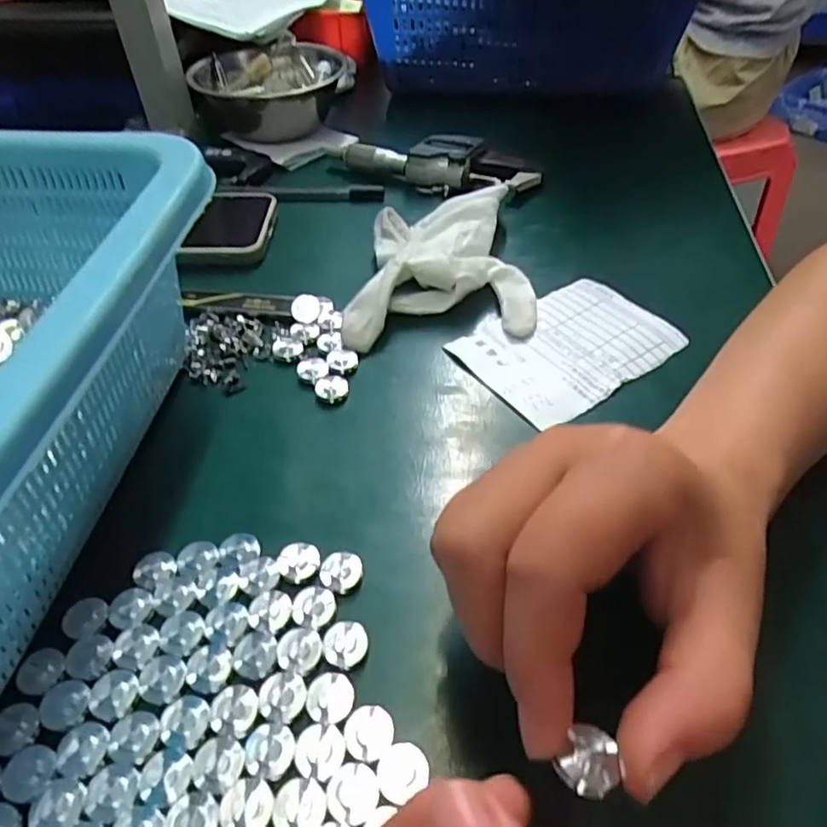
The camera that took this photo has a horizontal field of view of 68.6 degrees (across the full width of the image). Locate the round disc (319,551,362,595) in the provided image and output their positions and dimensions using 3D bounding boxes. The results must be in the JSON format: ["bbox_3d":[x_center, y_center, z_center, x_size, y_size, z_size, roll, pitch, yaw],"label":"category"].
[{"bbox_3d":[-0.027,0.059,0.227,0.015,0.004,0.015,-1,45,1],"label":"round disc"}]

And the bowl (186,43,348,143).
[{"bbox_3d":[-0.118,-0.267,0.507,0.120,0.051,0.120,-1,45,1],"label":"bowl"}]

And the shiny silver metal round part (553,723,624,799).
[{"bbox_3d":[0.039,0.076,0.135,0.013,0.004,0.015,18,49,20],"label":"shiny silver metal round part"}]

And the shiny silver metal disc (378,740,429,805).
[{"bbox_3d":[-0.003,0.104,0.178,0.015,0.004,0.014,-1,45,1],"label":"shiny silver metal disc"}]

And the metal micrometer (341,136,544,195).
[{"bbox_3d":[0.018,-0.179,0.432,0.138,0.026,0.043,9,46,11],"label":"metal micrometer"}]

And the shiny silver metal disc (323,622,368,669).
[{"bbox_3d":[-0.023,0.078,0.206,0.015,0.004,0.015,-1,45,1],"label":"shiny silver metal disc"}]

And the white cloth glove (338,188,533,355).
[{"bbox_3d":[0.011,-0.086,0.347,0.104,0.032,0.108,-6,45,-3],"label":"white cloth glove"}]

